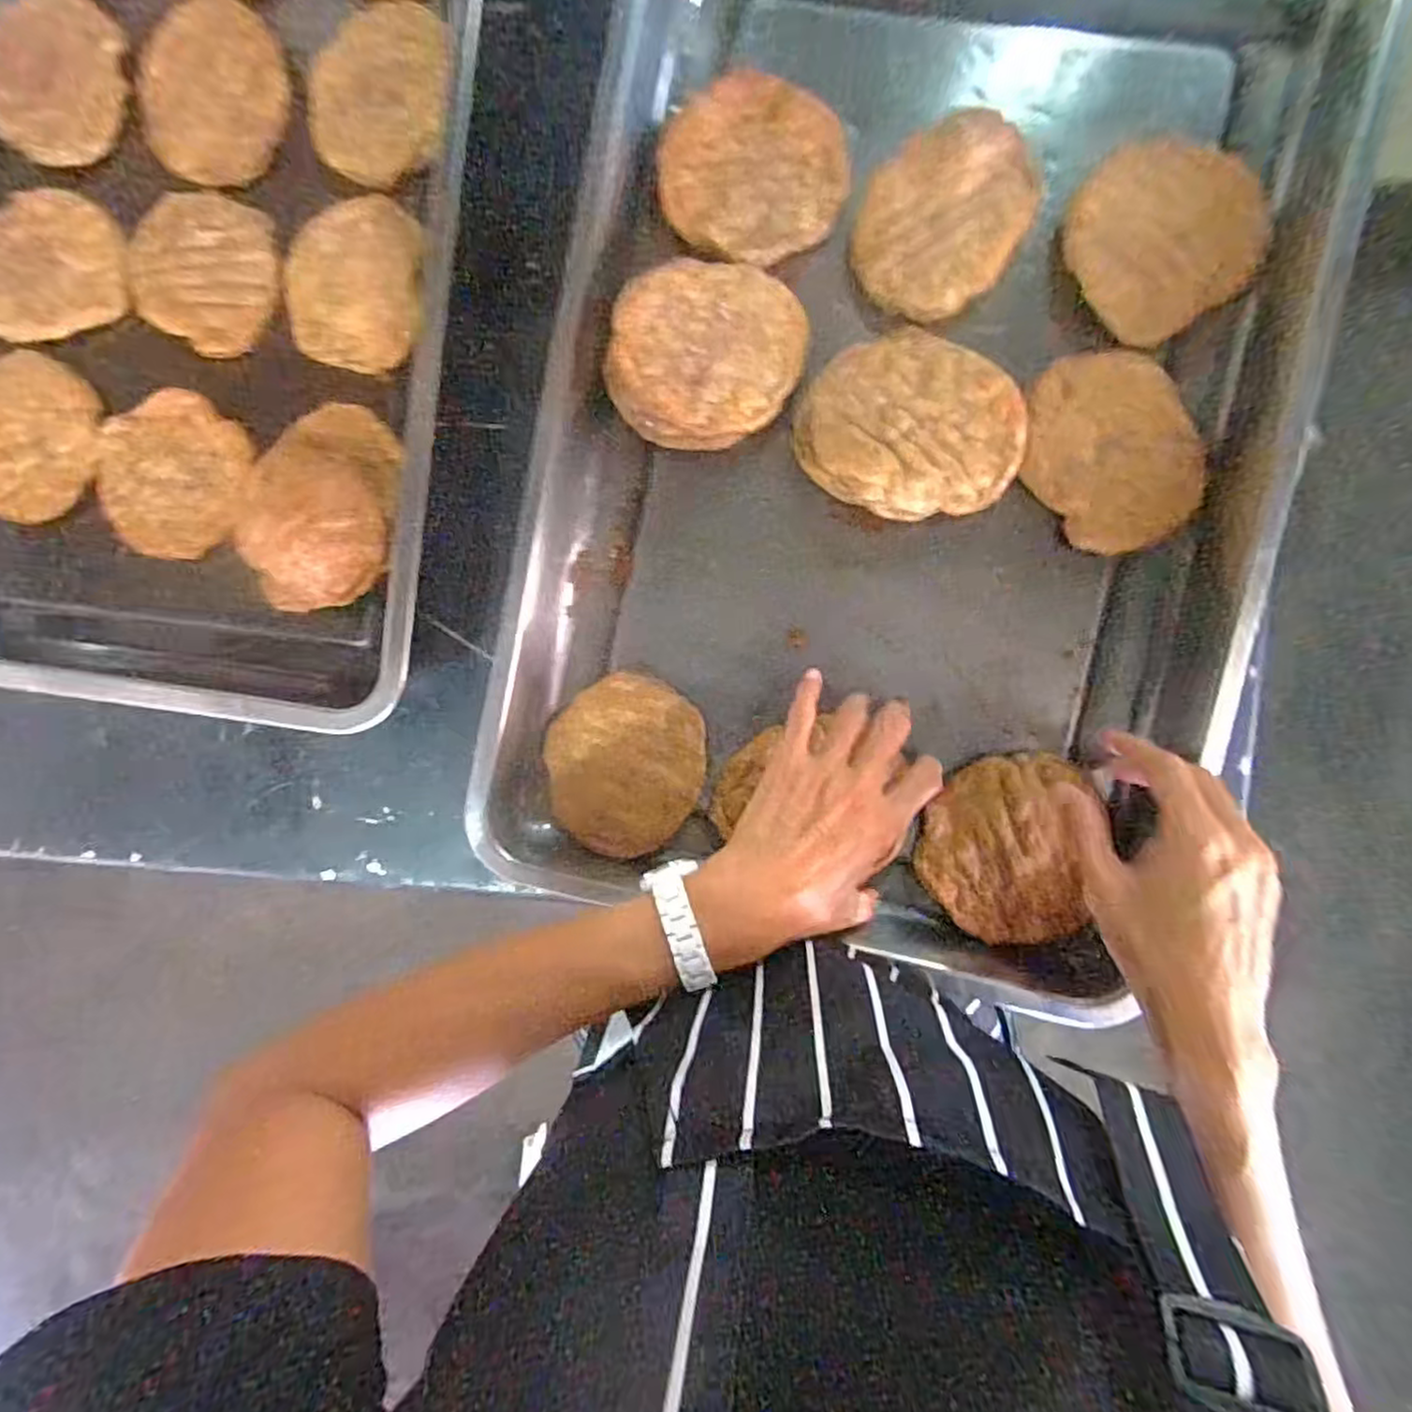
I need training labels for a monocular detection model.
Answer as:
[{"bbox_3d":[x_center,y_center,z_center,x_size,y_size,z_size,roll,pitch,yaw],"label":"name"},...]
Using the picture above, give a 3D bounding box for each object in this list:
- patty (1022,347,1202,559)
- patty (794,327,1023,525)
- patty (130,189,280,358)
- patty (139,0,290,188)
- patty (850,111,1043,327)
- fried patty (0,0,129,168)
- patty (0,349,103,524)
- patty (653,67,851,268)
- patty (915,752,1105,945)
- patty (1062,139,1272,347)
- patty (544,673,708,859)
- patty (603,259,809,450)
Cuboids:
[{"bbox_3d":[0.226,-0.143,0.385,0.081,0.018,0.110,-31,89,6],"label":"patty"},{"bbox_3d":[0.115,-0.155,0.389,0.120,0.033,0.097,29,95,4],"label":"patty"},{"bbox_3d":[-0.317,-0.278,0.439,0.103,0.018,0.092,37,96,4],"label":"patty"},{"bbox_3d":[-0.312,-0.389,0.433,0.093,0.020,0.100,0,92,7],"label":"patty"},{"bbox_3d":[0.135,-0.277,0.386,0.085,0.011,0.105,32,95,4],"label":"patty"},{"bbox_3d":[-0.426,-0.412,0.446,0.093,0.019,0.104,31,95,5],"label":"fried patty"},{"bbox_3d":[-0.450,-0.178,0.455,0.092,0.016,0.104,22,94,6],"label":"patty"},{"bbox_3d":[0.026,-0.308,0.392,0.102,0.013,0.096,-19,90,6],"label":"patty"},{"bbox_3d":[0.171,0.082,0.394,0.088,0.018,0.106,6,93,6],"label":"patty"},{"bbox_3d":[0.251,-0.260,0.377,0.097,0.015,0.098,0,93,6],"label":"patty"},{"bbox_3d":[-0.049,0.036,0.420,0.095,0.017,0.105,37,96,3],"label":"patty"},{"bbox_3d":[0.000,-0.199,0.386,0.104,0.019,0.103,1,86,-13],"label":"patty"}]

